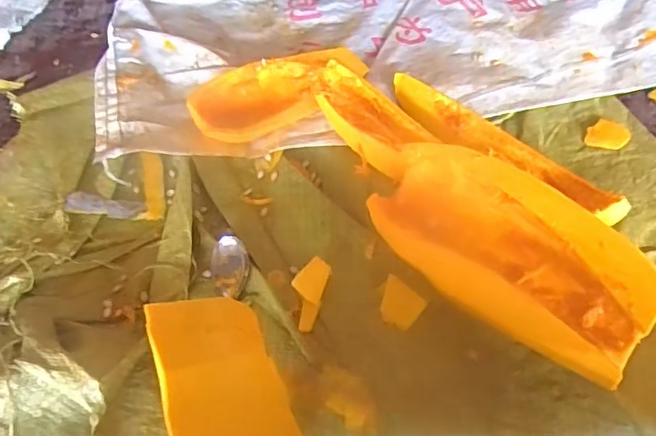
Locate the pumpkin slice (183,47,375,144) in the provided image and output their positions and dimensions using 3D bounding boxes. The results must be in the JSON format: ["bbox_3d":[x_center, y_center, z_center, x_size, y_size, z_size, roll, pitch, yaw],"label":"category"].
[{"bbox_3d":[-0.058,-0.156,0.697,0.224,0.038,0.096,-21,56,-13],"label":"pumpkin slice"}]

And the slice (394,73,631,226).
[{"bbox_3d":[0.188,-0.081,0.627,0.295,0.031,0.064,34,60,26],"label":"slice"}]

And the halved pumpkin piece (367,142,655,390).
[{"bbox_3d":[0.160,0.029,0.514,0.261,0.085,0.101,37,61,27],"label":"halved pumpkin piece"}]

